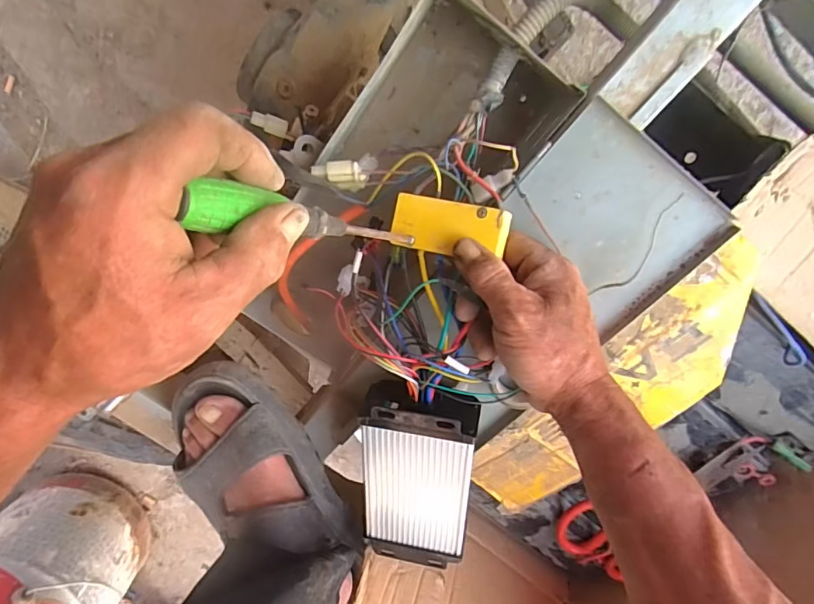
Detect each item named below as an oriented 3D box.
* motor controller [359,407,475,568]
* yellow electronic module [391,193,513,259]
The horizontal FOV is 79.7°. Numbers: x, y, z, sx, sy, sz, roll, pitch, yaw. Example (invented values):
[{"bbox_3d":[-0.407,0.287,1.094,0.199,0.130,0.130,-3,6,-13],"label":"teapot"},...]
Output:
[{"bbox_3d":[0.007,0.151,0.404,0.090,0.040,0.173,2,119,0],"label":"motor controller"},{"bbox_3d":[0.029,-0.052,0.336,0.078,0.022,0.036,8,100,14],"label":"yellow electronic module"}]

